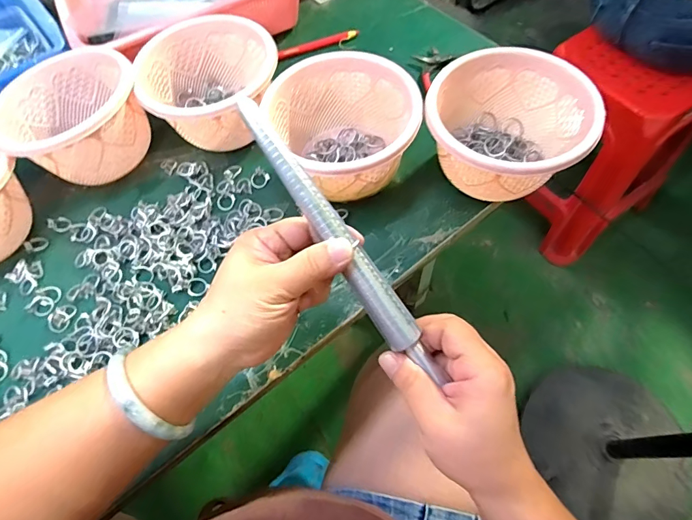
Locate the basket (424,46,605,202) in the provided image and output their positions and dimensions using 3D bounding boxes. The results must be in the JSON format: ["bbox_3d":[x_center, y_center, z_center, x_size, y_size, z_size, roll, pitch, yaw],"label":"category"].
[{"bbox_3d":[0.156,-0.124,0.395,0.129,0.078,0.142,-35,66,-14],"label":"basket"}]

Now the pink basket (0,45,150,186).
[{"bbox_3d":[-0.291,-0.152,0.443,0.142,0.078,0.143,35,70,19],"label":"pink basket"}]

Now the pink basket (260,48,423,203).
[{"bbox_3d":[-0.002,-0.124,0.412,0.138,0.084,0.144,-29,65,-11],"label":"pink basket"}]

